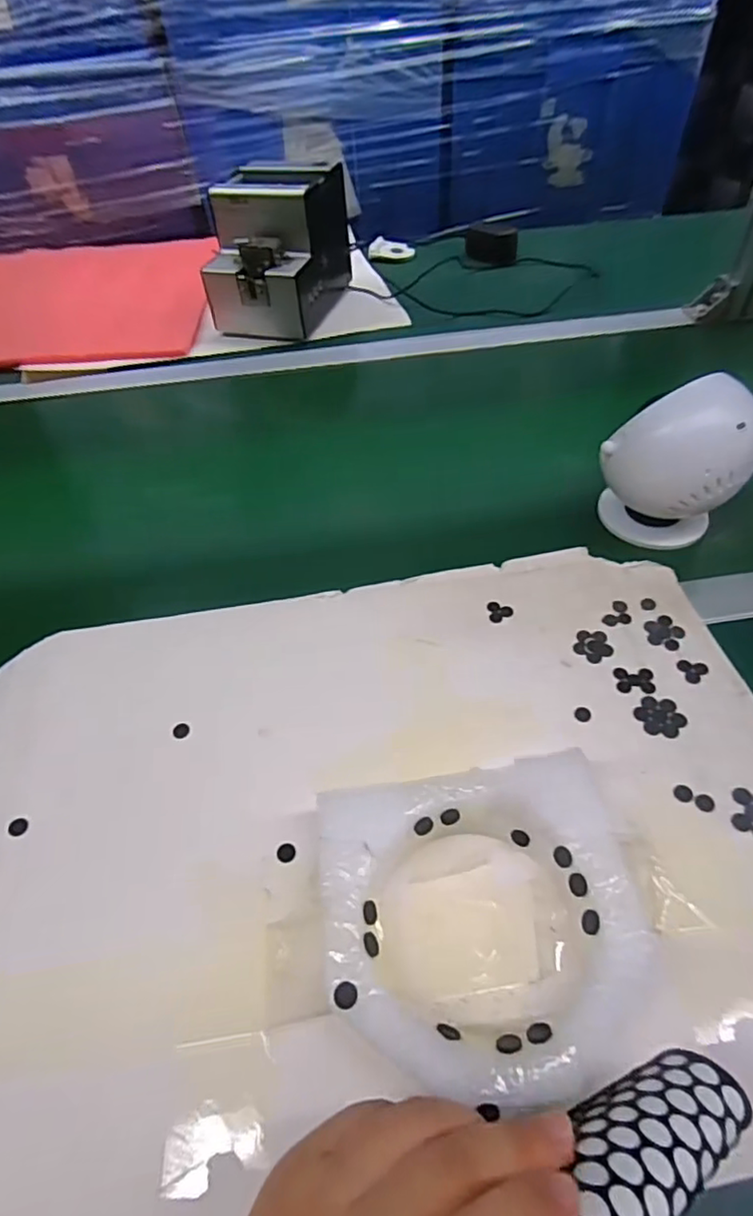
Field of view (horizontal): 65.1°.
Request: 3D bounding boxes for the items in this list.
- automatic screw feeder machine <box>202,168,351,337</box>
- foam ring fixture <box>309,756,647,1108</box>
[{"bbox_3d":[-0.121,-0.449,0.743,0.125,0.148,0.187,13,51,14],"label":"automatic screw feeder machine"},{"bbox_3d":[0.052,0.150,0.285,0.145,0.042,0.135,-10,50,-5],"label":"foam ring fixture"}]

